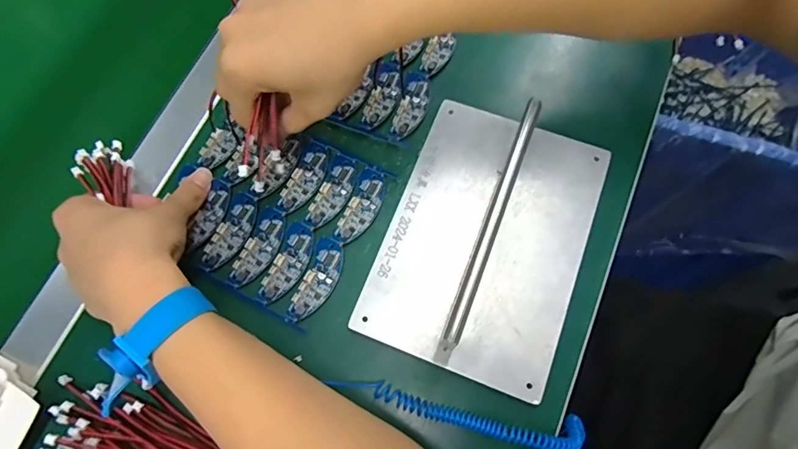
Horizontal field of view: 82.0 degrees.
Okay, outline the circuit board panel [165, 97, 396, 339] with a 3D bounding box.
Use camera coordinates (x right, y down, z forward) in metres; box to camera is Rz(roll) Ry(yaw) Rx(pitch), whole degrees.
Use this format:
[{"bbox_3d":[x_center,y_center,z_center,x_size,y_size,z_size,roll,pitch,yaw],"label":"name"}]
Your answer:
[{"bbox_3d":[-0.099,-0.016,0.361,0.149,0.010,0.136,30,77,8],"label":"circuit board panel"}]

